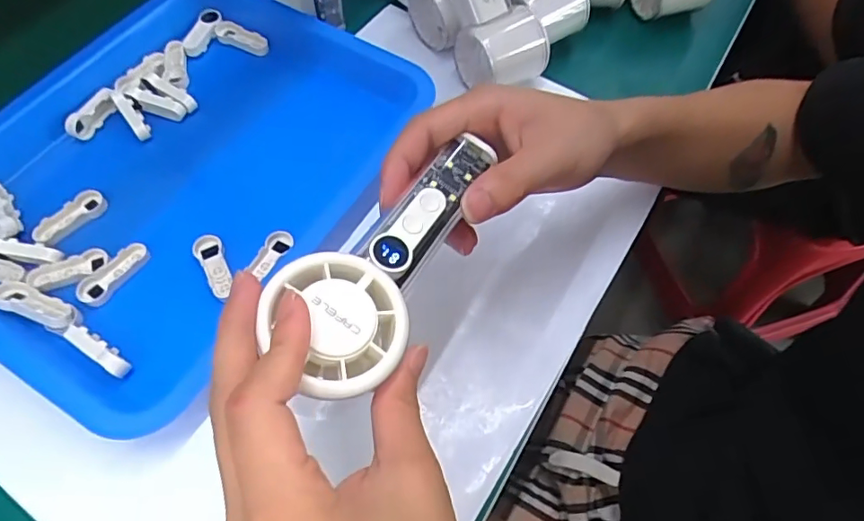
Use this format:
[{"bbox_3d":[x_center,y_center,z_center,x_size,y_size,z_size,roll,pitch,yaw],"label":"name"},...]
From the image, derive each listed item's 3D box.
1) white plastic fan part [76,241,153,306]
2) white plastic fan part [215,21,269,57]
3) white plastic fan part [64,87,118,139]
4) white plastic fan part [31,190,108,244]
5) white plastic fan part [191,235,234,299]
[{"bbox_3d":[-0.212,0.009,0.356,0.018,0.011,0.051,35,67,17],"label":"white plastic fan part"},{"bbox_3d":[-0.164,-0.192,0.462,0.048,0.015,0.016,24,64,12],"label":"white plastic fan part"},{"bbox_3d":[-0.262,-0.113,0.413,0.010,0.019,0.045,37,81,20],"label":"white plastic fan part"},{"bbox_3d":[-0.255,-0.030,0.376,0.017,0.012,0.050,36,67,17],"label":"white plastic fan part"},{"bbox_3d":[-0.149,0.004,0.364,0.018,0.008,0.049,-23,64,-13],"label":"white plastic fan part"}]

